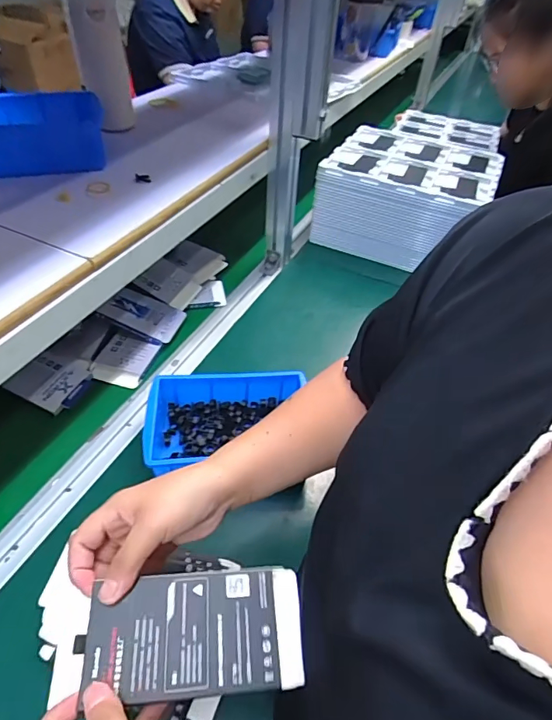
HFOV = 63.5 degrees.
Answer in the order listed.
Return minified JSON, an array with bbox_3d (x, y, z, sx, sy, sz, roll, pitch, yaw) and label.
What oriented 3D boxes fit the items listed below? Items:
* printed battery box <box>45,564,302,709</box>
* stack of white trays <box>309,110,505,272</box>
[{"bbox_3d":[-0.064,0.197,0.321,0.169,0.023,0.076,2,45,-11],"label":"printed battery box"},{"bbox_3d":[0.273,-0.347,0.955,0.322,0.155,0.292,18,47,13],"label":"stack of white trays"}]

